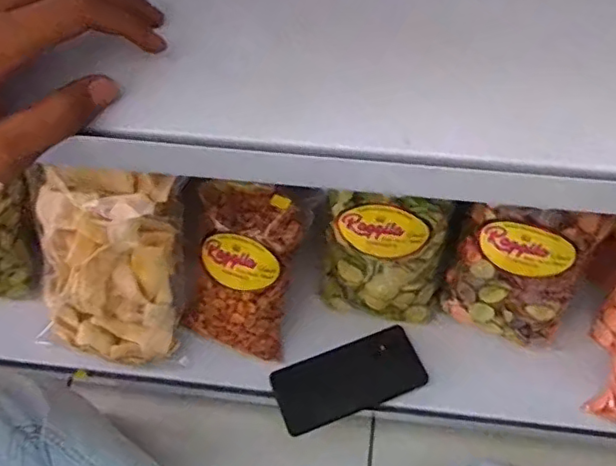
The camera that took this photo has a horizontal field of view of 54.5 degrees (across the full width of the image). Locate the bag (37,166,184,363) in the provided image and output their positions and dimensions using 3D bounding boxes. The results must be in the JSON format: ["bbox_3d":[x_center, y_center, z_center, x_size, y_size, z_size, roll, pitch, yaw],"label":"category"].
[{"bbox_3d":[-0.214,0.036,0.646,0.149,0.210,0.050,8,21,1],"label":"bag"}]

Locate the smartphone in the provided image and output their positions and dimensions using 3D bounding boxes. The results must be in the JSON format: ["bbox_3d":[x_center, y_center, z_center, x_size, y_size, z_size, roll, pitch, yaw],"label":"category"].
[{"bbox_3d":[0.045,0.162,0.667,0.163,0.011,0.075,-20,64,-7],"label":"smartphone"}]

